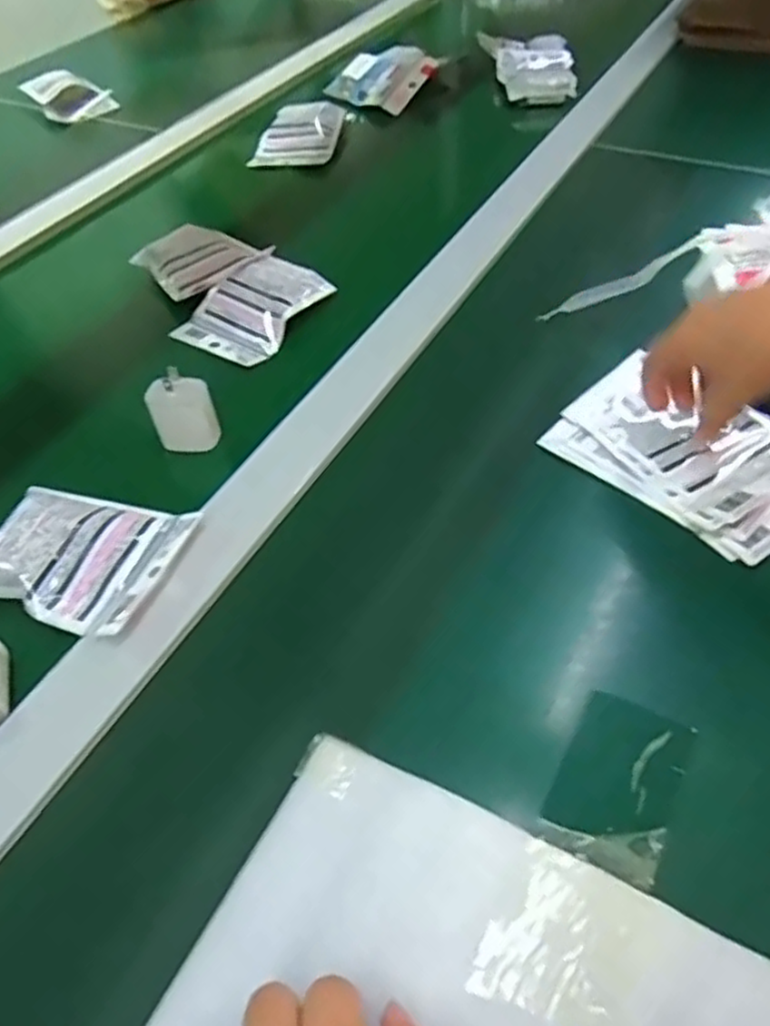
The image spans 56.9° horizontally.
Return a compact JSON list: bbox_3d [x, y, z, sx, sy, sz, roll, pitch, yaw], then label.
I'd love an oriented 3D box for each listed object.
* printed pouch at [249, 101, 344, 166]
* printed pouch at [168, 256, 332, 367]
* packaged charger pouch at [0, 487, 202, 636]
[{"bbox_3d":[-0.106,-0.469,0.871,0.098,0.034,0.110,6,52,8],"label":"printed pouch"},{"bbox_3d":[-0.121,-0.185,0.633,0.097,0.032,0.115,24,57,21],"label":"printed pouch"},{"bbox_3d":[-0.193,0.025,0.450,0.121,0.018,0.093,15,54,15],"label":"packaged charger pouch"}]

